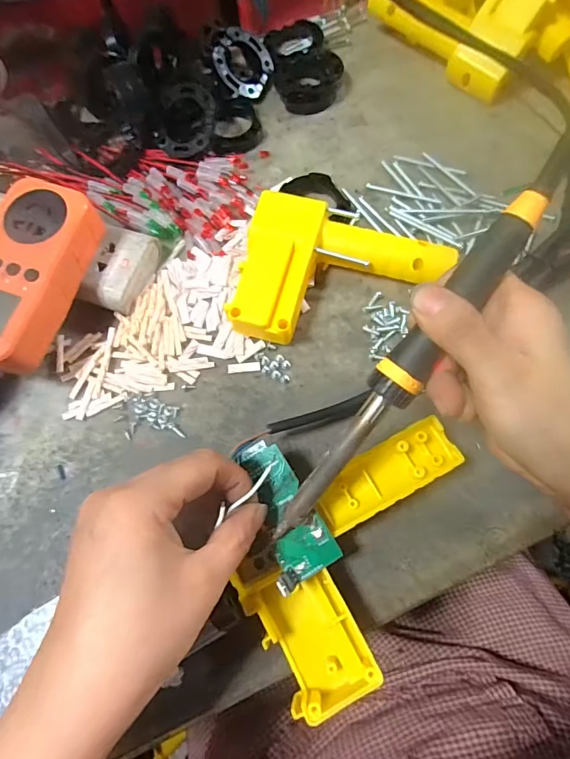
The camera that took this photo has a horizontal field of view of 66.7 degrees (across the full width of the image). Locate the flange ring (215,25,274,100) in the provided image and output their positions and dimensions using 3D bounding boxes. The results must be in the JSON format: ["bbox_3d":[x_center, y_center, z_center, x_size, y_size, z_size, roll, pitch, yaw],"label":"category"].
[{"bbox_3d":[-0.038,-0.286,0.393,0.057,0.014,0.057,1,89,-30],"label":"flange ring"}]

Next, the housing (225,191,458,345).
[{"bbox_3d":[0.040,-0.070,0.312,0.142,0.032,0.104,12,72,7],"label":"housing"}]

